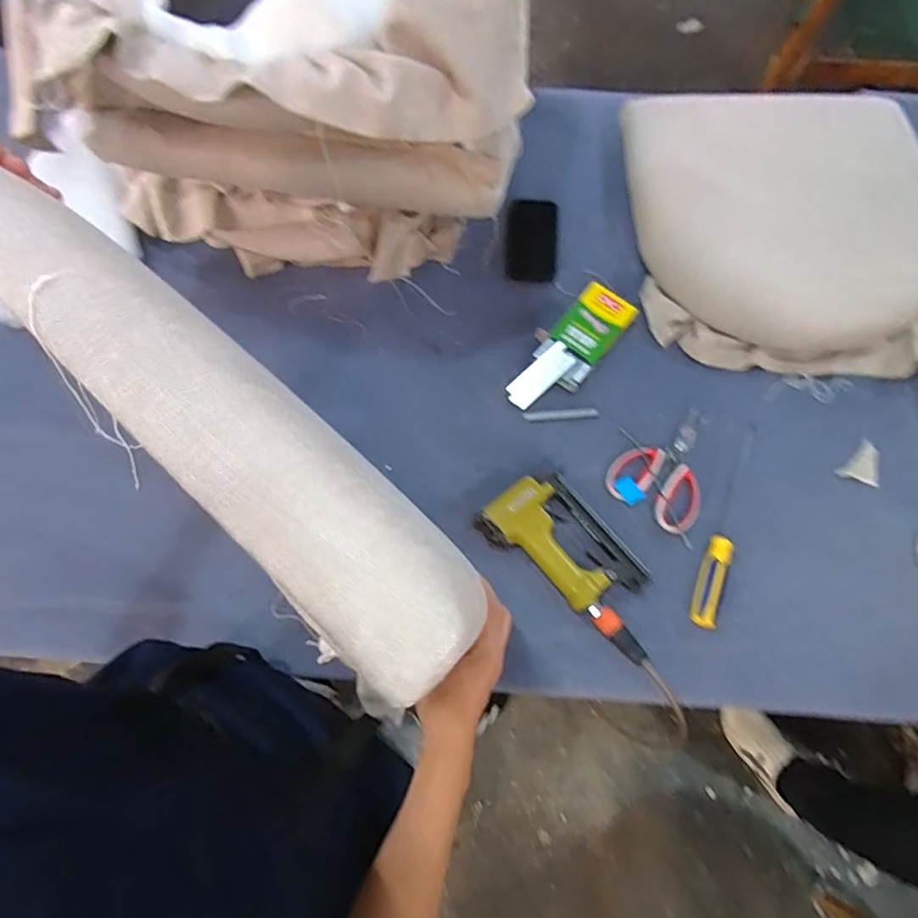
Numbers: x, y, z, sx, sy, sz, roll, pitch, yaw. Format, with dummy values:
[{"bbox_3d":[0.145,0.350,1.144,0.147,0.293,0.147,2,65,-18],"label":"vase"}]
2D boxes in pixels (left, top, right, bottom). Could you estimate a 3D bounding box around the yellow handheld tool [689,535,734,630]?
[{"bbox_3d":[0.318,0.152,0.695,0.032,0.011,0.118,23,72,7],"label":"yellow handheld tool"}]

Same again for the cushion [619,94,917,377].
[{"bbox_3d":[0.495,-0.359,0.827,0.445,0.081,0.471,-1,71,-2],"label":"cushion"}]

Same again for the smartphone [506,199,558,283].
[{"bbox_3d":[0.116,-0.343,0.878,0.079,0.014,0.146,0,74,11],"label":"smartphone"}]

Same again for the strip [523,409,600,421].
[{"bbox_3d":[0.142,-0.062,0.773,0.103,0.004,0.013,-3,71,-2],"label":"strip"}]

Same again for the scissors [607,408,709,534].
[{"bbox_3d":[0.284,0.005,0.742,0.118,0.008,0.167,35,74,10],"label":"scissors"}]

